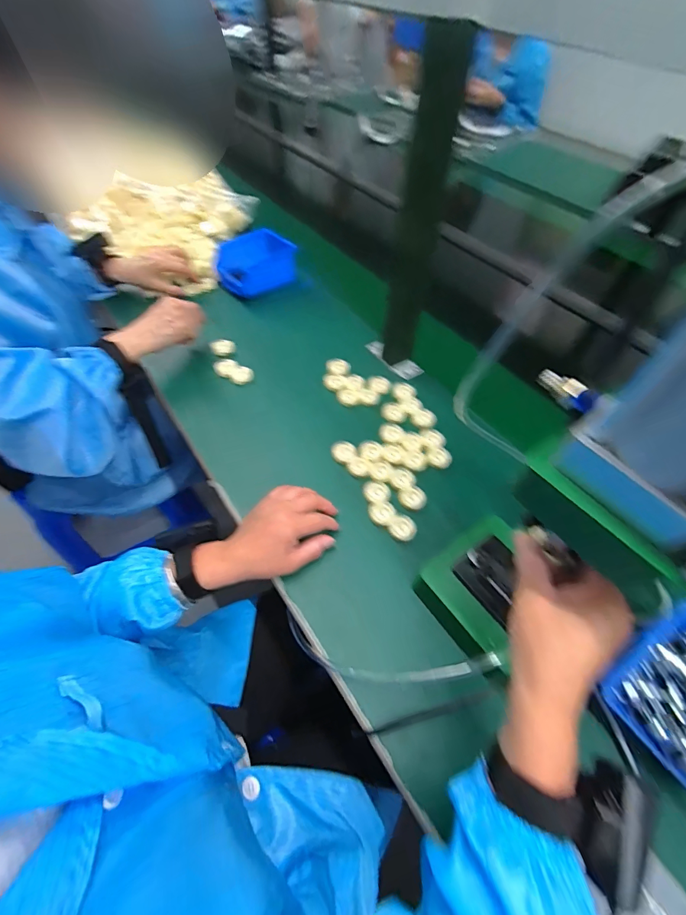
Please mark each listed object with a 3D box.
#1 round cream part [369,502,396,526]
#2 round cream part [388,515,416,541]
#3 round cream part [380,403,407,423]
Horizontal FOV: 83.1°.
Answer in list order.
[{"bbox_3d":[0.051,0.074,0.499,0.032,0.012,0.031,1,55,-1],"label":"round cream part"},{"bbox_3d":[0.076,0.089,0.489,0.031,0.012,0.031,1,55,-1],"label":"round cream part"},{"bbox_3d":[0.079,-0.071,0.604,0.041,0.010,0.032,13,56,8],"label":"round cream part"}]

